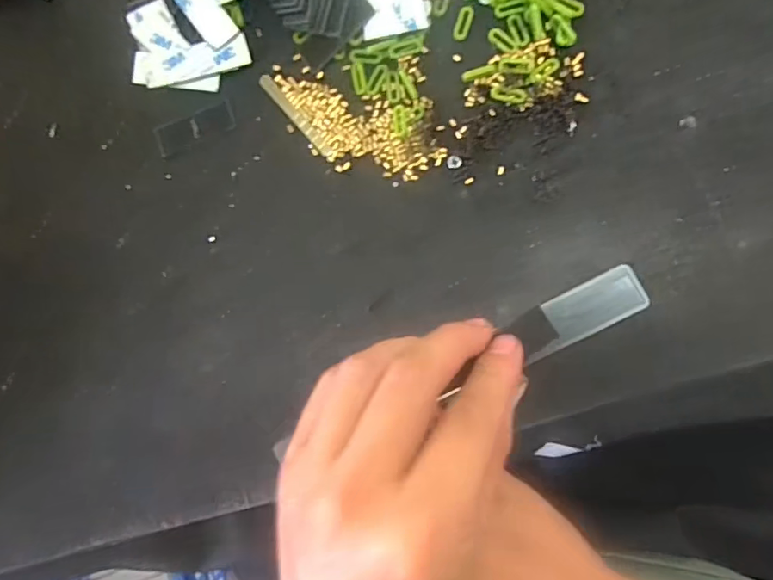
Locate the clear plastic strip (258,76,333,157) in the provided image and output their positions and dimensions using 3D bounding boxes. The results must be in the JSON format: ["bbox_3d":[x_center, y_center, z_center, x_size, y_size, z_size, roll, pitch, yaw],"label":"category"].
[{"bbox_3d":[-0.055,-0.105,0.303,0.007,0.004,0.064,-40,84,5],"label":"clear plastic strip"}]

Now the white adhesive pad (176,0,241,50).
[{"bbox_3d":[-0.111,-0.170,0.306,0.019,0.005,0.054,-38,84,5],"label":"white adhesive pad"}]

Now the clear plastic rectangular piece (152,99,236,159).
[{"bbox_3d":[-0.119,-0.100,0.313,0.052,0.004,0.018,-20,86,6],"label":"clear plastic rectangular piece"}]

